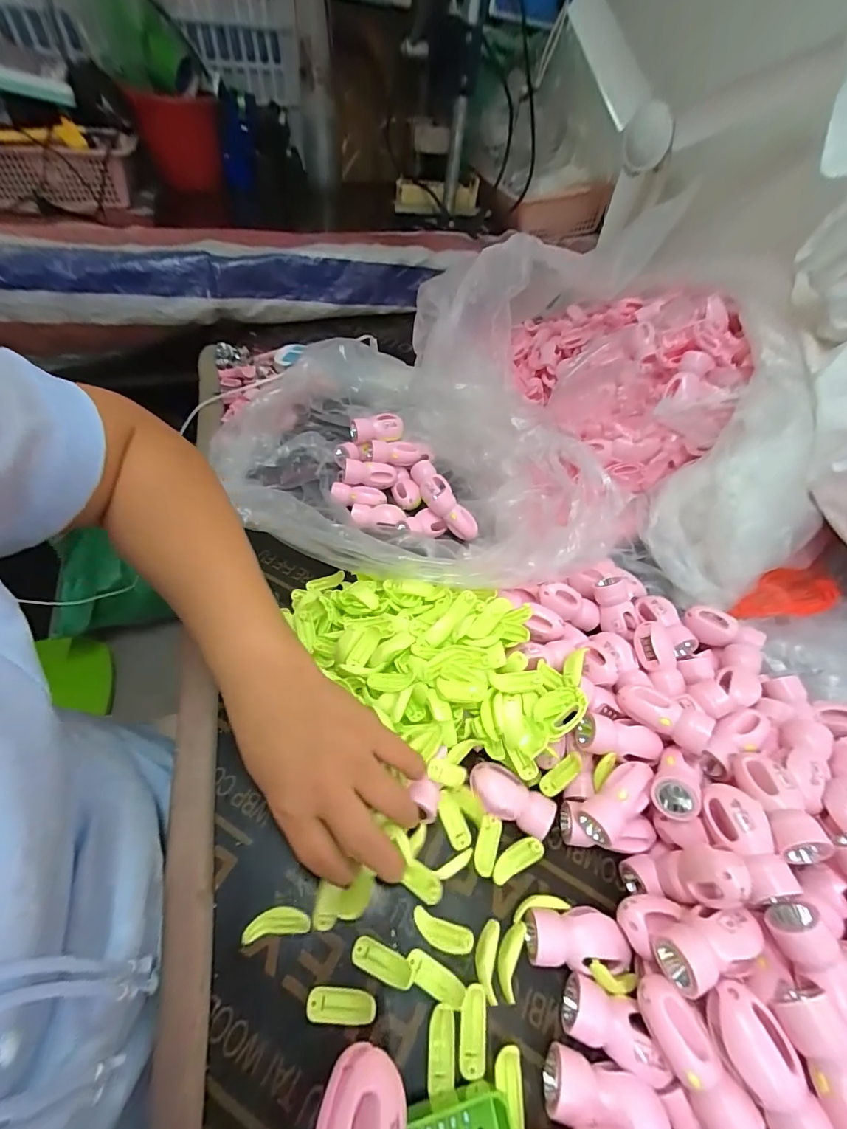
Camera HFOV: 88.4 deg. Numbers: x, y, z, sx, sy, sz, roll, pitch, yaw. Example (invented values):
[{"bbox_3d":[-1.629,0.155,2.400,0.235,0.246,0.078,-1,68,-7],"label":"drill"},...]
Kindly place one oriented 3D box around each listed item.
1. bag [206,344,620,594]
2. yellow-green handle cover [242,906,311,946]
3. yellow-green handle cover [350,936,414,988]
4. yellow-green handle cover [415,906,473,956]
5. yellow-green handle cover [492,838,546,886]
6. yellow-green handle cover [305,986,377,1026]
[{"bbox_3d":[-0.019,-0.113,0.502,0.445,0.116,0.280,17,52,7],"label":"bag"},{"bbox_3d":[-0.097,0.238,0.290,0.042,0.012,0.016,-4,52,-9],"label":"yellow-green handle cover"},{"bbox_3d":[-0.027,0.260,0.285,0.042,0.008,0.015,20,52,9],"label":"yellow-green handle cover"},{"bbox_3d":[0.012,0.248,0.293,0.041,0.010,0.016,19,52,9],"label":"yellow-green handle cover"},{"bbox_3d":[0.069,0.221,0.327,0.043,0.007,0.016,-27,61,-11],"label":"yellow-green handle cover"},{"bbox_3d":[-0.051,0.275,0.272,0.042,0.006,0.016,6,51,-2],"label":"yellow-green handle cover"}]

